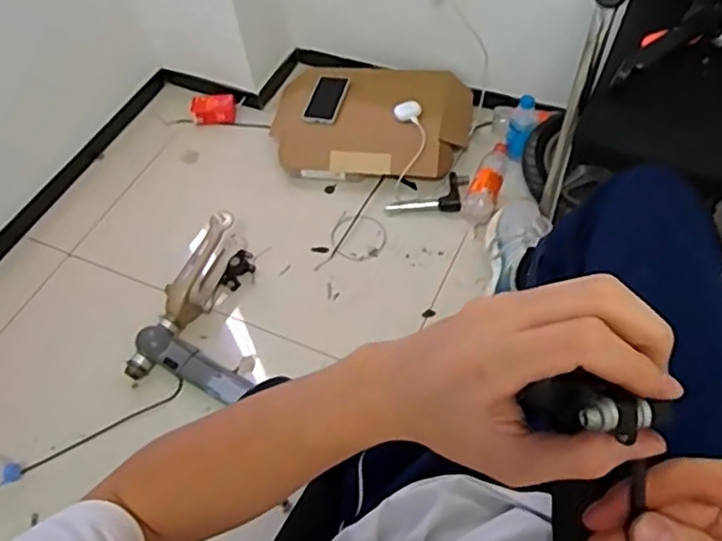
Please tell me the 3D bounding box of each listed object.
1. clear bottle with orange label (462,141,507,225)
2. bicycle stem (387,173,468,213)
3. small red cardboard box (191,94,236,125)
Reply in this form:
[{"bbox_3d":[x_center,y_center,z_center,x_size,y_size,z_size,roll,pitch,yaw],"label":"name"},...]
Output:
[{"bbox_3d":[0.281,-0.196,1.444,0.065,0.064,0.265,16,57,16],"label":"clear bottle with orange label"},{"bbox_3d":[0.149,-0.174,1.456,0.164,0.031,0.122,9,55,11],"label":"bicycle stem"},{"bbox_3d":[-0.375,-0.411,1.663,0.113,0.031,0.085,-2,54,4],"label":"small red cardboard box"}]

